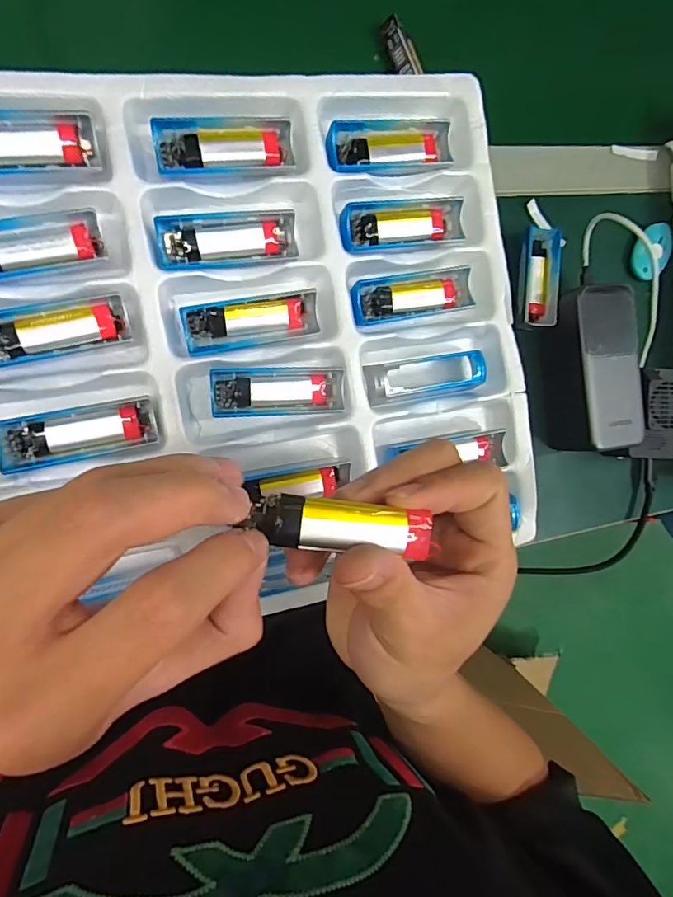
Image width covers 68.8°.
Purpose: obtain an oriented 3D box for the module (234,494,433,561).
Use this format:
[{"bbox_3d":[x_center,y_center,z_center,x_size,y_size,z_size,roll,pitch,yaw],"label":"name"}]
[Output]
[{"bbox_3d":[0.002,0.027,0.172,0.063,0.012,0.016,6,90,-4],"label":"module"}]

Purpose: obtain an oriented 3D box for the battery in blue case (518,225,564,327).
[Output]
[{"bbox_3d":[0.167,-0.141,0.405,0.030,0.017,0.080,3,91,-16],"label":"battery in blue case"}]

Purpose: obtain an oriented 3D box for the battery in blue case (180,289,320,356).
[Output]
[{"bbox_3d":[-0.049,-0.075,0.291,0.078,0.012,0.026,-12,95,-15],"label":"battery in blue case"}]

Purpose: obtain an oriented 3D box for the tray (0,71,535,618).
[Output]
[{"bbox_3d":[-0.102,-0.059,0.284,0.446,0.026,0.289,-10,94,-15],"label":"tray"}]

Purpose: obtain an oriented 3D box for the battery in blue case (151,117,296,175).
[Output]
[{"bbox_3d":[-0.065,-0.176,0.288,0.078,0.019,0.025,-10,94,-15],"label":"battery in blue case"}]

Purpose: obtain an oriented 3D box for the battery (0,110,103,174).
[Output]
[{"bbox_3d":[-0.168,-0.161,0.257,0.077,0.018,0.028,-13,95,-15],"label":"battery"}]

